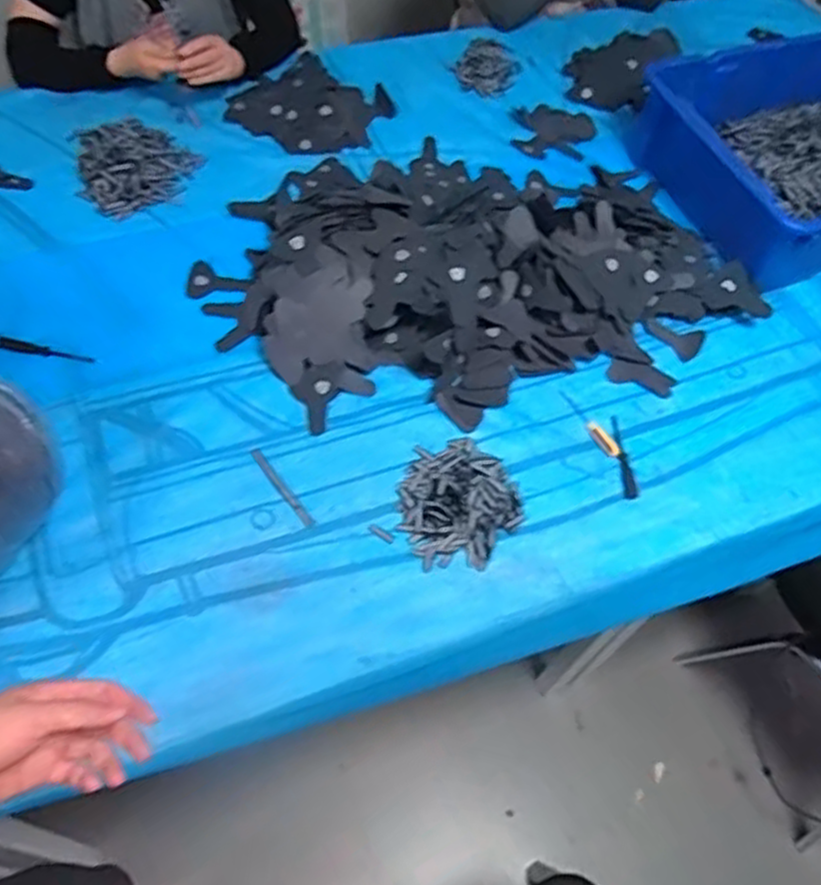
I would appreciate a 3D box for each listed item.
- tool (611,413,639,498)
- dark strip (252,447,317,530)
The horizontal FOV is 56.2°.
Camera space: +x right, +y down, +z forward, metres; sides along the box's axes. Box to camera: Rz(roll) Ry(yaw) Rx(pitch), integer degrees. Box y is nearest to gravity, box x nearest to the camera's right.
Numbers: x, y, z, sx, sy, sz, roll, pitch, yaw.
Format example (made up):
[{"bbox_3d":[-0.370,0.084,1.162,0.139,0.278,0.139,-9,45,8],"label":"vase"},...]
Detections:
[{"bbox_3d":[0.286,0.017,1.034,0.018,0.009,0.130,1,57,-4],"label":"tool"},{"bbox_3d":[-0.166,0.058,0.987,0.014,0.004,0.139,-31,65,-22],"label":"dark strip"}]

